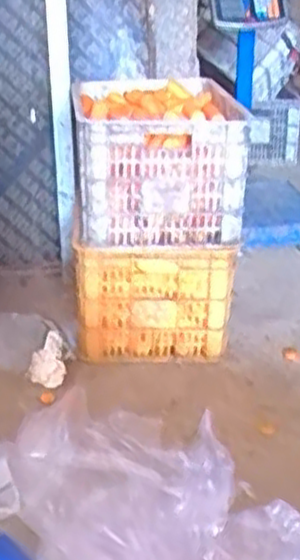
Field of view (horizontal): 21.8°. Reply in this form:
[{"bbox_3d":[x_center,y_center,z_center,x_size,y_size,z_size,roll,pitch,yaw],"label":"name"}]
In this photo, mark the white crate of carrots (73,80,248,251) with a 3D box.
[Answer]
[{"bbox_3d":[0.013,-0.284,1.781,0.330,0.245,0.567,-3,22,-2],"label":"white crate of carrots"}]

